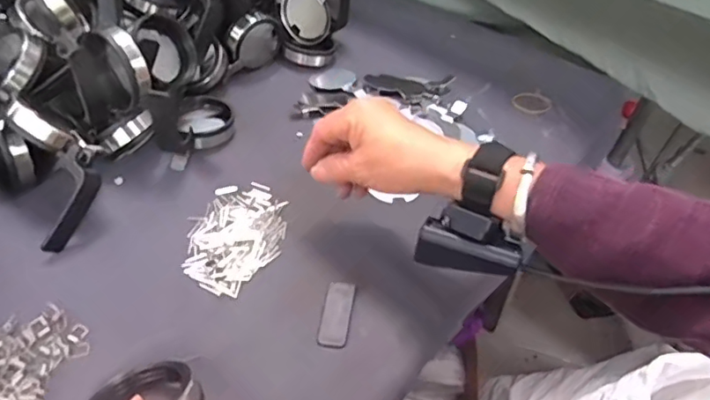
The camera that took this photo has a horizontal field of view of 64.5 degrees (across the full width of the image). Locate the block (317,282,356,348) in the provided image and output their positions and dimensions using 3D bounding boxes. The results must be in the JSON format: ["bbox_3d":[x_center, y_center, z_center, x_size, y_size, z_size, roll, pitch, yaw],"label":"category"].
[{"bbox_3d":[-0.013,0.087,0.436,0.022,0.005,0.060,10,43,2],"label":"block"}]

